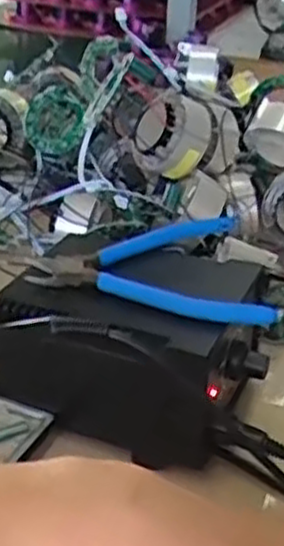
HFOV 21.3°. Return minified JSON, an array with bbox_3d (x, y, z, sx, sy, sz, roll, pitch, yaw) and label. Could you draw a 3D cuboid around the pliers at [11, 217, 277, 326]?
[{"bbox_3d":[-0.002,-0.004,0.461,0.138,0.014,0.121,-3,33,-3],"label":"pliers"}]

